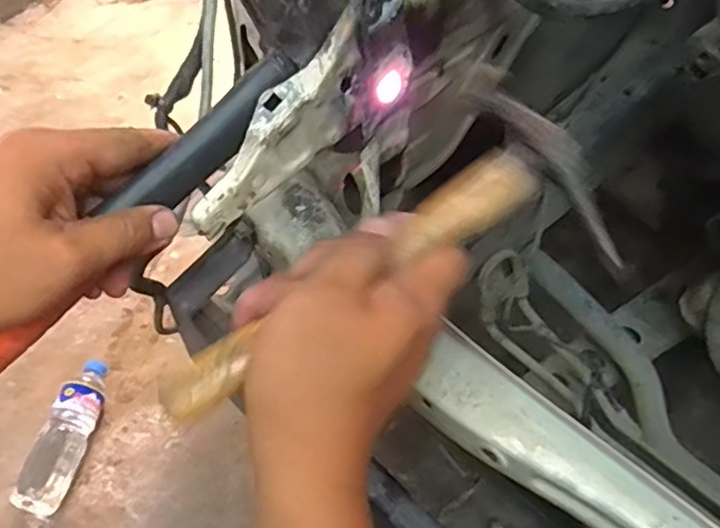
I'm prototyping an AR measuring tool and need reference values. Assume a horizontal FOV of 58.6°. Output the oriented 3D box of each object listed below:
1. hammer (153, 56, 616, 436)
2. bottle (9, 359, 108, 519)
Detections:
[{"bbox_3d":[0.010,0.009,0.318,0.235,0.025,0.122,-36,59,-4],"label":"hammer"},{"bbox_3d":[-0.403,0.233,0.889,0.062,0.058,0.220,9,54,8],"label":"bottle"}]

